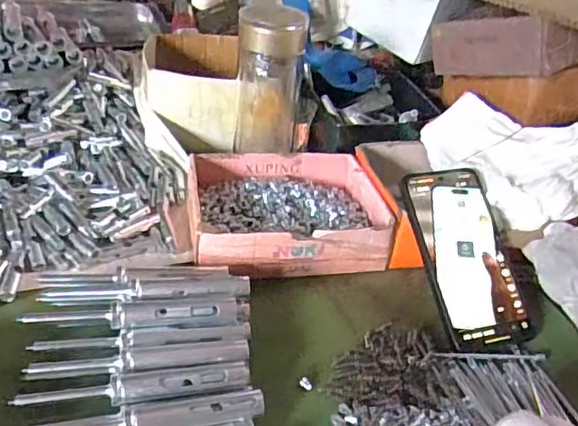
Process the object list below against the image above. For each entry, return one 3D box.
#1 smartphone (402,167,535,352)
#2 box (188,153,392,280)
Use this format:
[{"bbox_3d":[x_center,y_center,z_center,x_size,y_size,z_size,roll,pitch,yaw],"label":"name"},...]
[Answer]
[{"bbox_3d":[0.151,0.035,0.477,0.076,0.007,0.155,-10,70,-13],"label":"smartphone"},{"bbox_3d":[-0.005,-0.008,0.527,0.176,0.043,0.140,-2,41,-11],"label":"box"}]

